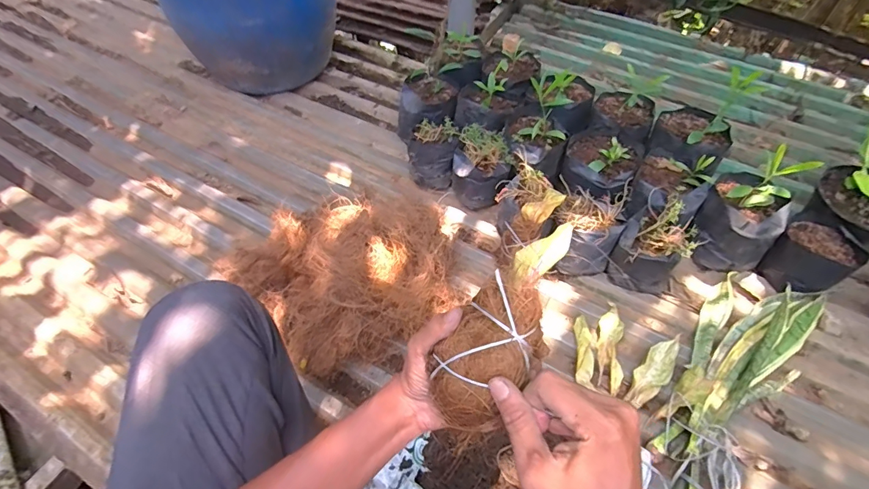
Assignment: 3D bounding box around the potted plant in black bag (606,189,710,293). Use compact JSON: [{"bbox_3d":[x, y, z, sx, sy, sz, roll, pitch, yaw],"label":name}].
[{"bbox_3d":[0.436,0.009,0.869,0.121,0.156,0.151,31,60,20],"label":"potted plant in black bag"}]

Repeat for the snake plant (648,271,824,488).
[{"bbox_3d":[0.519,0.222,0.759,0.171,0.055,0.523,39,62,24],"label":"snake plant"}]

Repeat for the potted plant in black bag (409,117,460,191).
[{"bbox_3d":[-0.003,-0.204,1.036,0.114,0.152,0.109,2,54,1],"label":"potted plant in black bag"}]

